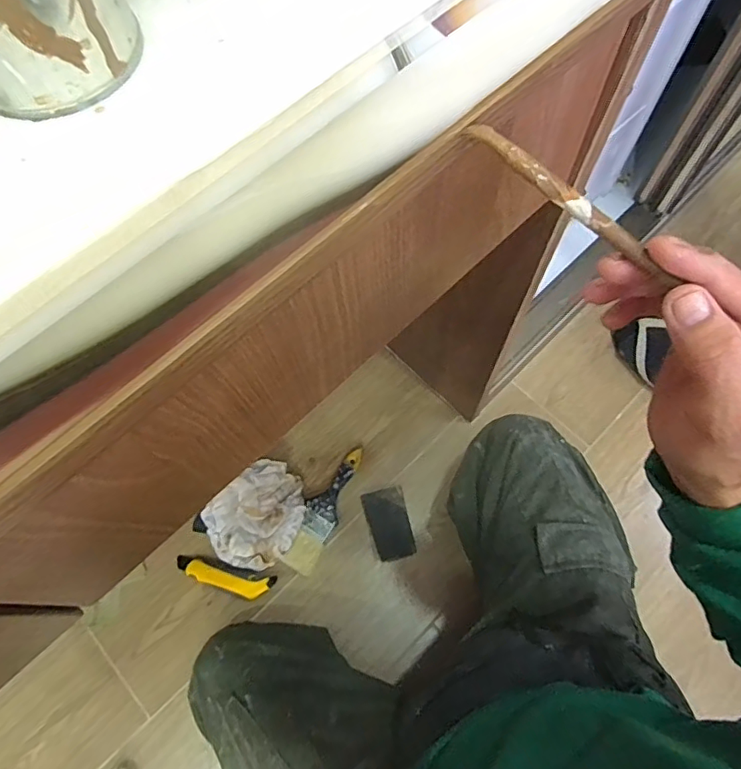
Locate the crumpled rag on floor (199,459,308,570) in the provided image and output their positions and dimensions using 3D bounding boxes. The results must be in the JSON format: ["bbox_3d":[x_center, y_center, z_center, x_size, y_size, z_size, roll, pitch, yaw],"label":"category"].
[{"bbox_3d":[-0.188,0.216,0.889,0.174,0.038,0.154,-40,72,-14],"label":"crumpled rag on floor"}]

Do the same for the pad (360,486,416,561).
[{"bbox_3d":[0.031,0.232,0.898,0.068,0.013,0.115,-13,67,-5],"label":"pad"}]

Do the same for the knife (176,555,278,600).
[{"bbox_3d":[-0.239,0.312,0.862,0.167,0.020,0.038,11,68,6],"label":"knife"}]

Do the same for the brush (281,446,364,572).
[{"bbox_3d":[-0.077,0.205,0.904,0.055,0.019,0.219,21,69,10],"label":"brush"}]

